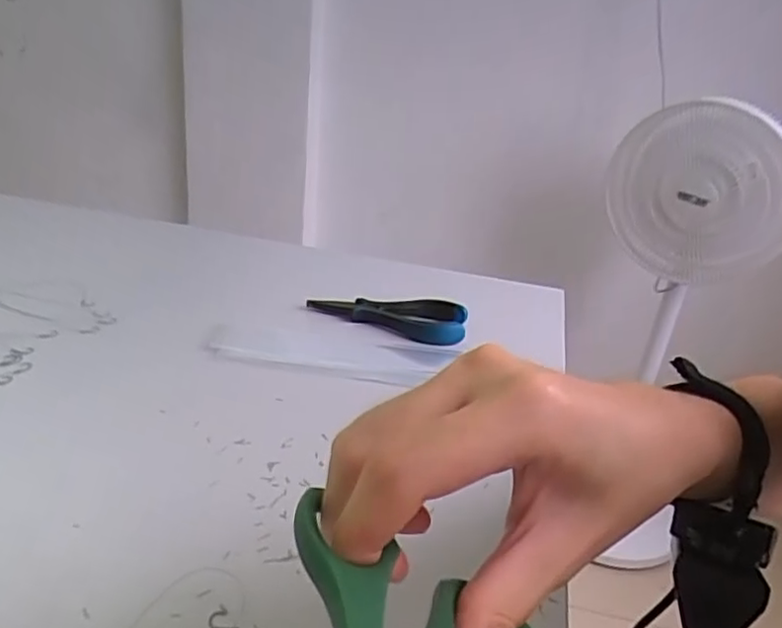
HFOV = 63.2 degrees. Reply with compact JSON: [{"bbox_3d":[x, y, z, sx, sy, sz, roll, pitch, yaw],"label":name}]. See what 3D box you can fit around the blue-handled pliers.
[{"bbox_3d":[-0.001,-0.001,0.517,0.126,0.019,0.058,12,25,13],"label":"blue-handled pliers"}]

